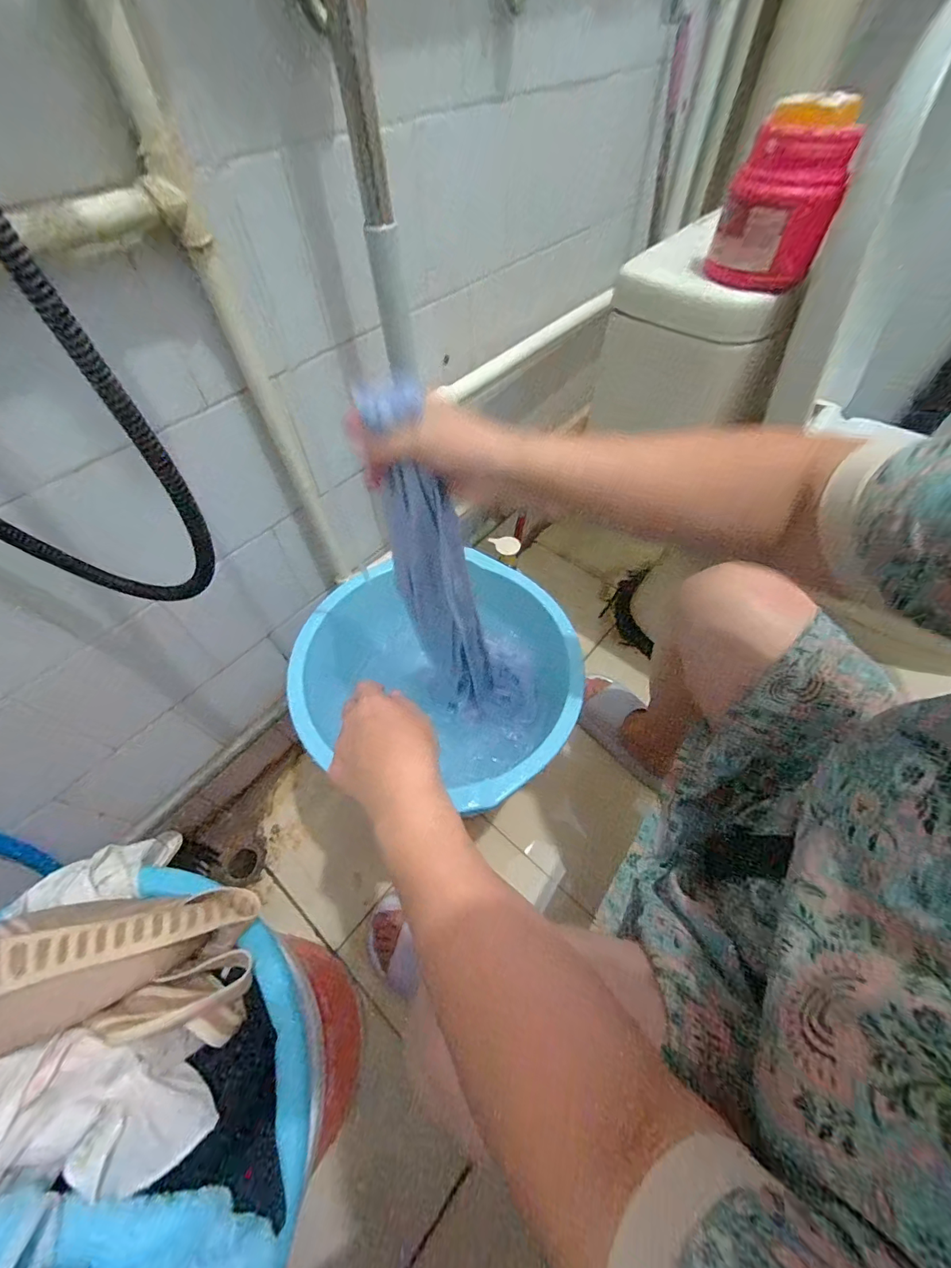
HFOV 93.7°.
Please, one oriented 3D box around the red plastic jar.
[{"bbox_3d":[0.290,-0.413,0.427,0.072,0.116,0.069,-19,58,-11],"label":"red plastic jar"}]

